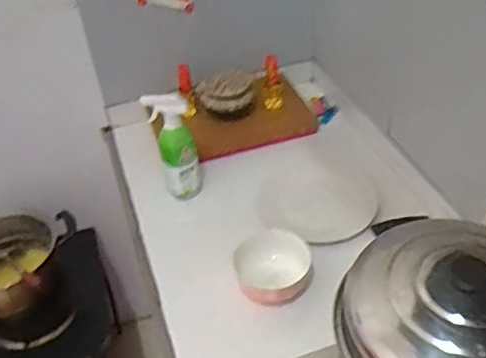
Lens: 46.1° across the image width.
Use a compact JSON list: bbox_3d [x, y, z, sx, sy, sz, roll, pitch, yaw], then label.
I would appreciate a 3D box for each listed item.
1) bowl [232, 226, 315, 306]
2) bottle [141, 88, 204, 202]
[{"bbox_3d":[0.055,0.163,1.025,0.139,0.079,0.138,-3,40,3],"label":"bowl"},{"bbox_3d":[-0.142,-0.061,1.211,0.086,0.255,0.072,-20,42,-16],"label":"bottle"}]

